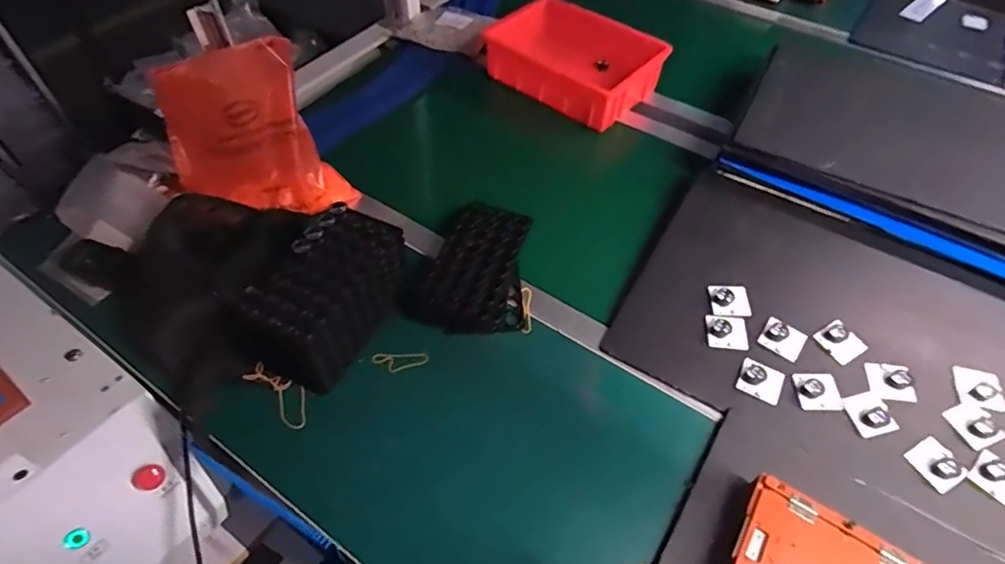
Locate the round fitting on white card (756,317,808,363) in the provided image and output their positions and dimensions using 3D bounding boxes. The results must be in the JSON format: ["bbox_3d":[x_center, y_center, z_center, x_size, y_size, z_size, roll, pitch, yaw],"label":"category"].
[{"bbox_3d":[0.361,0.073,0.702,0.051,0.012,0.046,32,59,21],"label":"round fitting on white card"}]

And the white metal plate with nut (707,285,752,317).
[{"bbox_3d":[0.303,0.024,0.730,0.049,0.010,0.047,3,53,1],"label":"white metal plate with nut"}]

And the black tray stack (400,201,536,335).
[{"bbox_3d":[-0.028,-0.019,0.756,0.155,0.054,0.212,20,55,13],"label":"black tray stack"}]

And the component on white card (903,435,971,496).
[{"bbox_3d":[0.486,0.202,0.609,0.044,0.012,0.050,-22,57,-17],"label":"component on white card"}]

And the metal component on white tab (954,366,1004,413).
[{"bbox_3d":[0.571,0.127,0.653,0.046,0.011,0.052,14,54,9],"label":"metal component on white tab"}]

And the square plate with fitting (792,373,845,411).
[{"bbox_3d":[0.382,0.130,0.657,0.050,0.012,0.044,1,53,0],"label":"square plate with fitting"}]

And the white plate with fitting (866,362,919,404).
[{"bbox_3d":[0.473,0.121,0.663,0.045,0.010,0.048,7,53,4],"label":"white plate with fitting"}]

